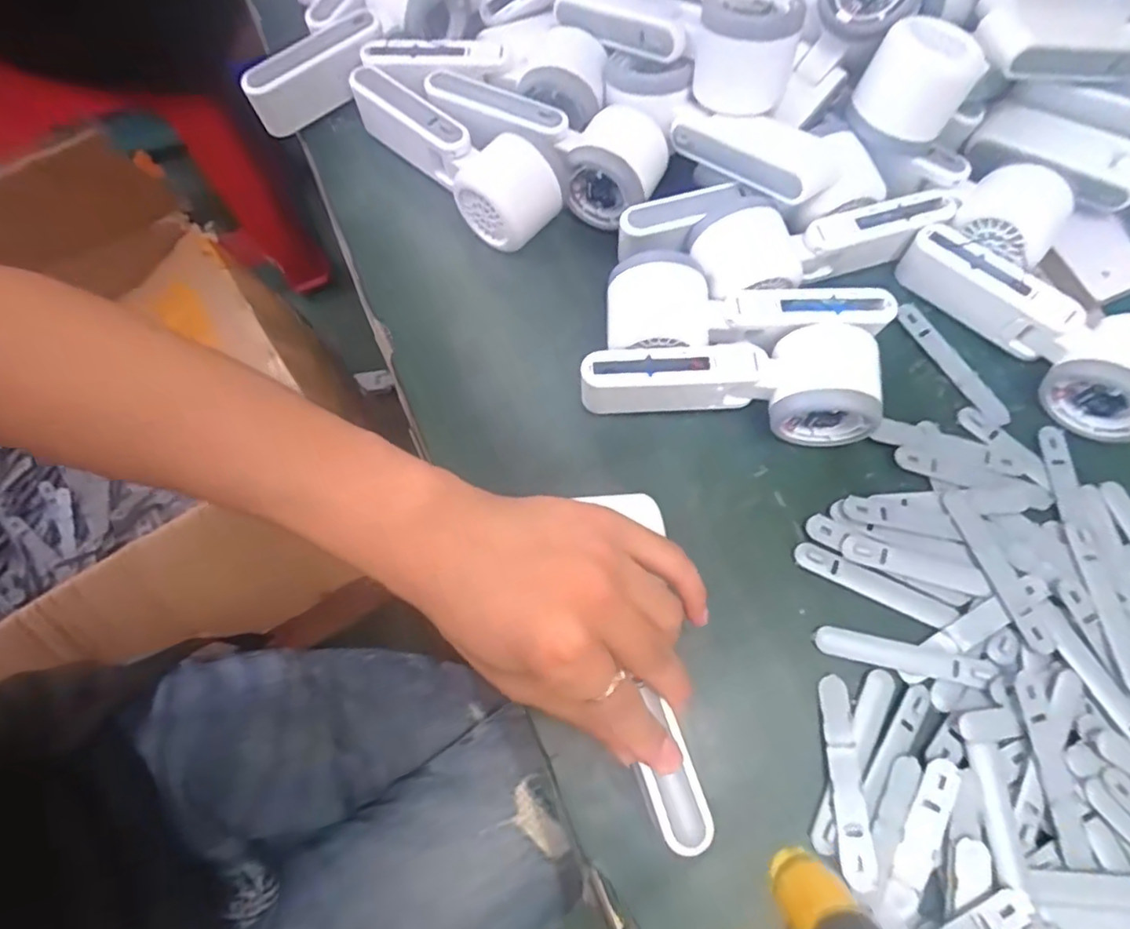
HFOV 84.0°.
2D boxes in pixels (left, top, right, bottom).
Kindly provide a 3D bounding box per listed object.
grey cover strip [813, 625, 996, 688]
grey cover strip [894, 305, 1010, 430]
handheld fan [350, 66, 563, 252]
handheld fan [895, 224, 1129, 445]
[{"bbox_3d":[0.183,0.103,0.340,0.089,0.004,0.016,12,67,9],"label":"grey cover strip"},{"bbox_3d":[0.248,-0.064,0.404,0.019,0.005,0.095,-30,75,-11],"label":"grey cover strip"},{"bbox_3d":[-0.077,-0.202,0.412,0.160,0.046,0.058,32,73,8],"label":"handheld fan"},{"bbox_3d":[0.285,-0.089,0.381,0.168,0.047,0.059,42,75,11],"label":"handheld fan"}]

